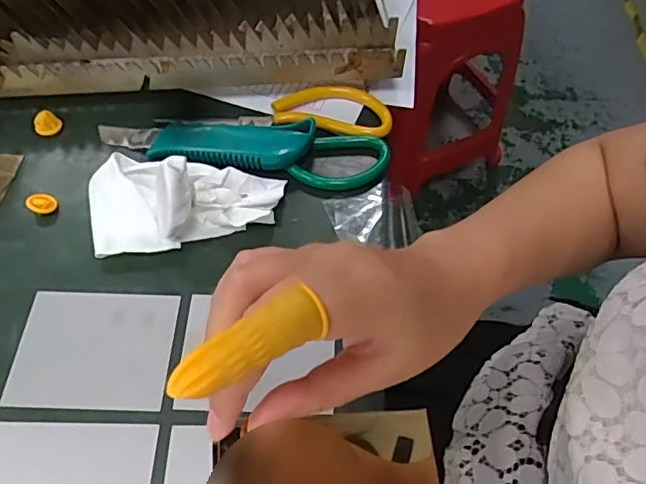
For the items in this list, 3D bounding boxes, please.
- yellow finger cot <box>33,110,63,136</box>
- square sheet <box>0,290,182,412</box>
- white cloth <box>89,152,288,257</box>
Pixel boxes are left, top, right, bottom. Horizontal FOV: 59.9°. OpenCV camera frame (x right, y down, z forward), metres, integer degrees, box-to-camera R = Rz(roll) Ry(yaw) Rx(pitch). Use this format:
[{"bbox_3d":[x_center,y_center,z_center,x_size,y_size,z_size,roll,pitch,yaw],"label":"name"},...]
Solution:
[{"bbox_3d":[-0.230,-0.099,0.466,0.021,0.015,0.018,-31,64,-19],"label":"yellow finger cot"},{"bbox_3d":[-0.149,0.069,0.369,0.098,0.004,0.079,2,58,0],"label":"square sheet"},{"bbox_3d":[-0.101,-0.040,0.409,0.142,0.050,0.078,-7,58,-6],"label":"white cloth"}]

